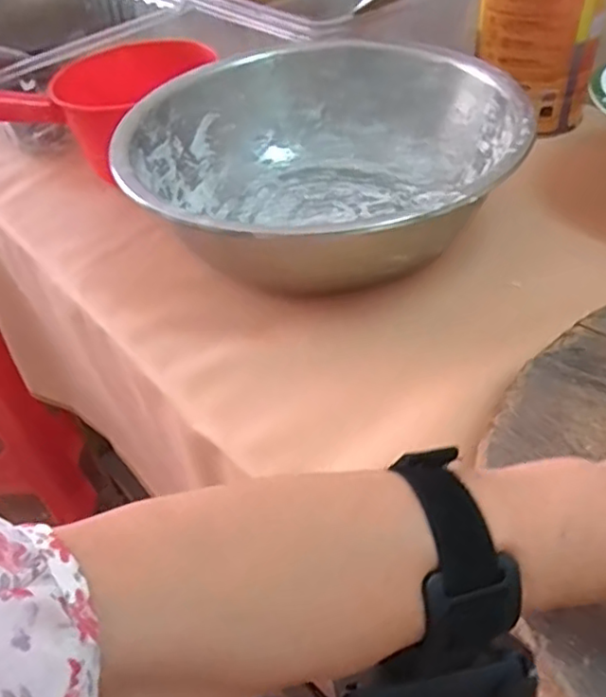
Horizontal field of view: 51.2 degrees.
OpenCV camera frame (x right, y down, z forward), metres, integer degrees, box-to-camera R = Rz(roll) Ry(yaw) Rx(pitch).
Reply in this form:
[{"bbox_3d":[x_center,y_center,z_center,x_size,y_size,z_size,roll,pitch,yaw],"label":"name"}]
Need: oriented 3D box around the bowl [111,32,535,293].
[{"bbox_3d":[0.017,-0.158,0.570,0.323,0.114,0.329,-3,44,3],"label":"bowl"}]

